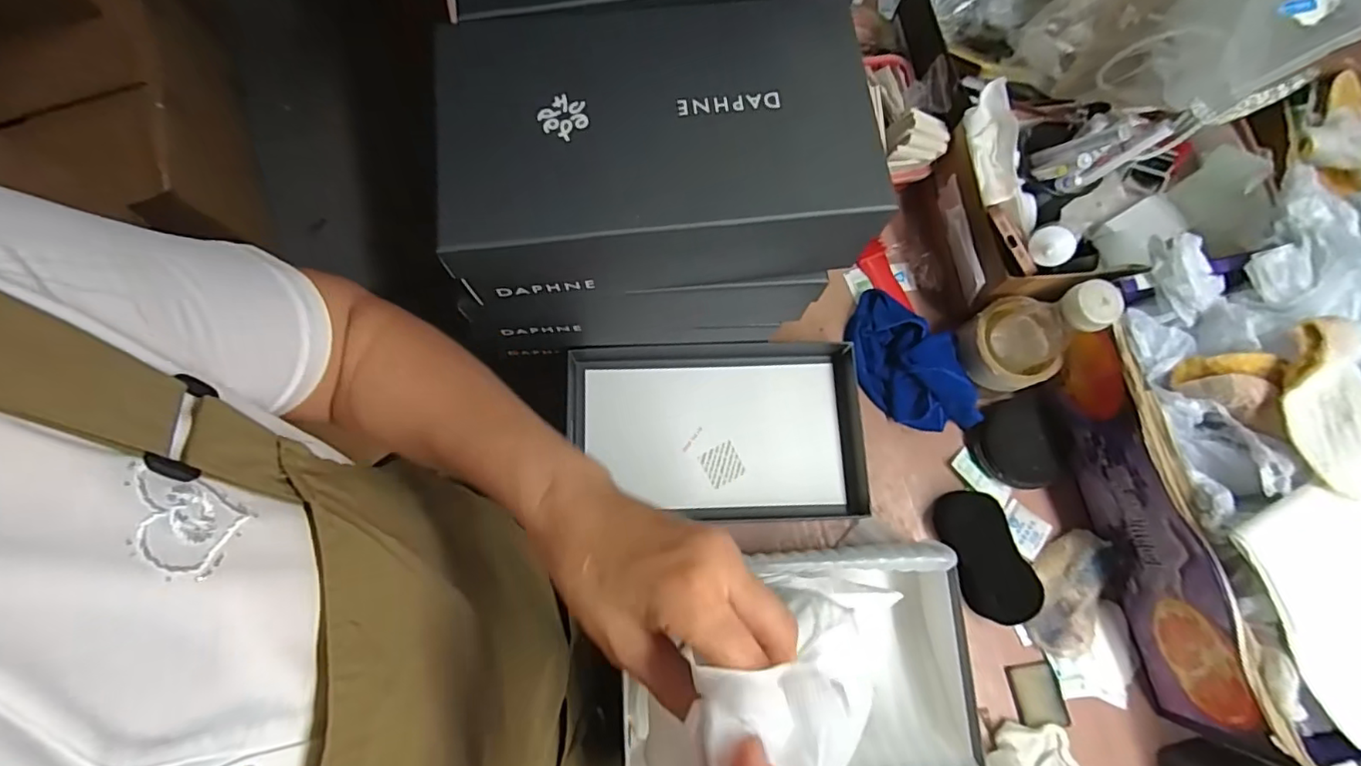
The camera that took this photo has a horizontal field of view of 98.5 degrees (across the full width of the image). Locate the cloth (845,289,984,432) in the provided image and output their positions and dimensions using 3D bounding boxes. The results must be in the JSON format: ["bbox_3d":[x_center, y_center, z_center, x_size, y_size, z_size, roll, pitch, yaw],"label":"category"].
[{"bbox_3d":[0.244,-0.020,0.631,0.089,0.053,0.178,-30,78,-7],"label":"cloth"}]

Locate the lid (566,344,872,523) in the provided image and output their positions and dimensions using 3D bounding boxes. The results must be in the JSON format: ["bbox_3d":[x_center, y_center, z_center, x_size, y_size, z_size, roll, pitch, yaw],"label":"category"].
[{"bbox_3d":[0.036,0.053,0.628,0.309,0.040,0.180,-1,76,0],"label":"lid"}]

